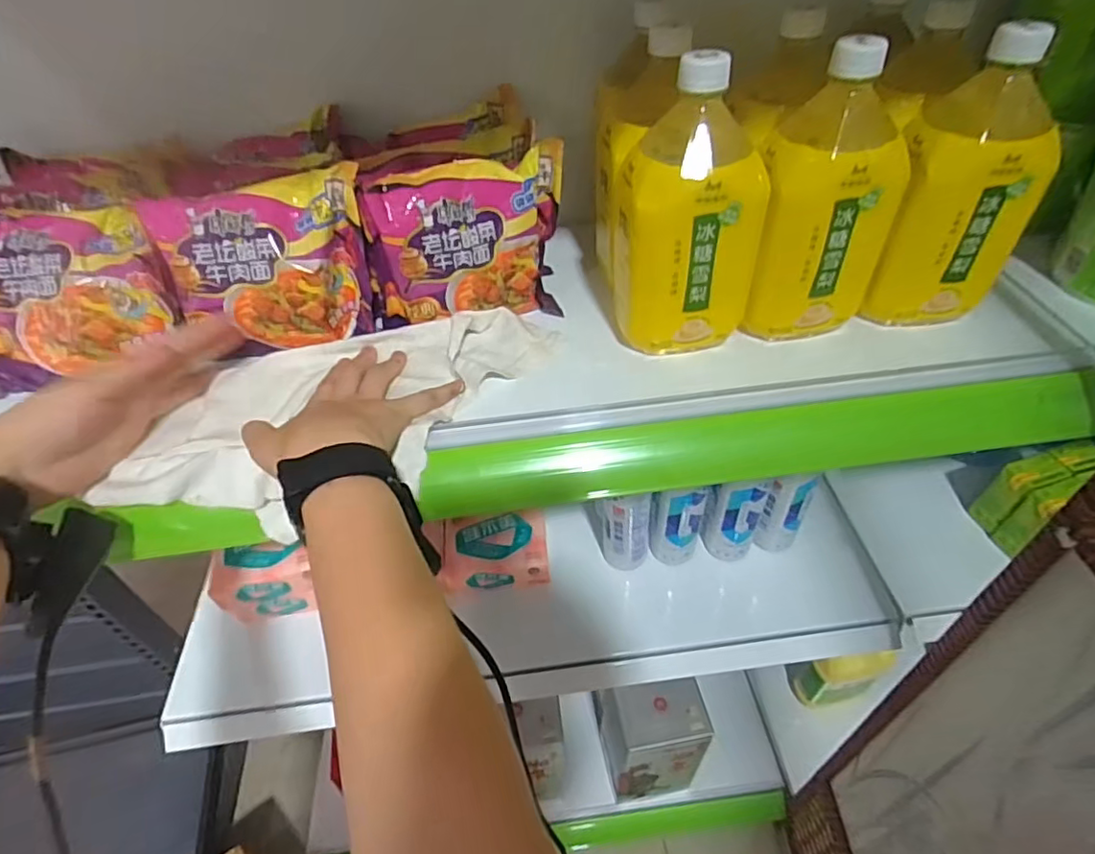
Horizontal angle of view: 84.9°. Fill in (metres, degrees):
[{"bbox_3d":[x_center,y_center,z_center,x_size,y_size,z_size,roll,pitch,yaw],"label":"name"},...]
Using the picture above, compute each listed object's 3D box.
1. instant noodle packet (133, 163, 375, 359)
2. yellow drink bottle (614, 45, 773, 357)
[{"bbox_3d":[-0.214,-0.126,0.476,0.147,0.127,0.045,-13,19,-6],"label":"instant noodle packet"},{"bbox_3d":[0.100,-0.147,0.425,0.099,0.196,0.067,-3,45,-1],"label":"yellow drink bottle"}]

